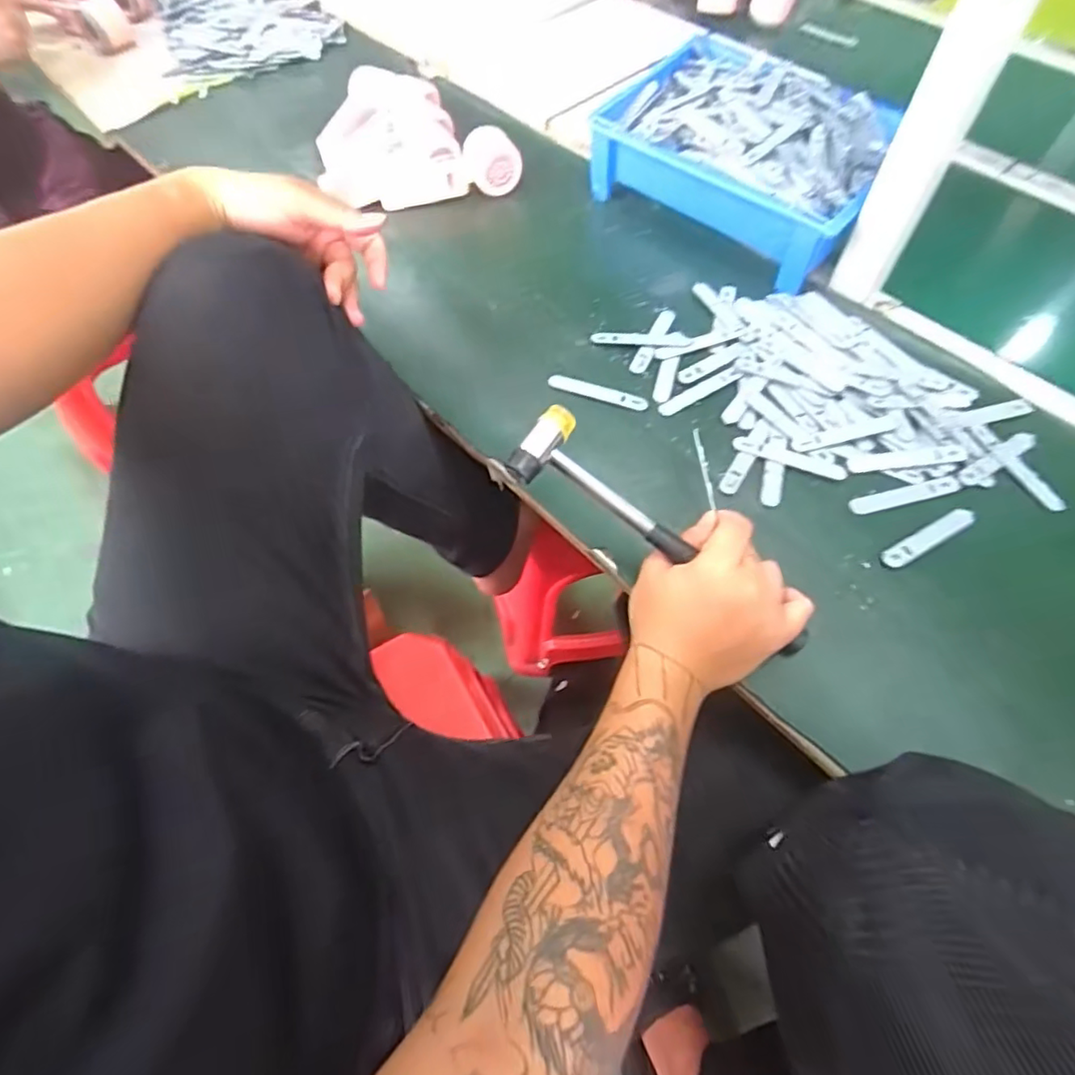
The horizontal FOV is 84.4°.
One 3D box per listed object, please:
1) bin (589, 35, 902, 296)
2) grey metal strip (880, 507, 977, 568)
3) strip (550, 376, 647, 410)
[{"bbox_3d":[0.232,-0.428,0.660,0.307,0.090,0.210,38,67,20],"label":"bin"},{"bbox_3d":[0.318,0.000,0.480,0.094,0.006,0.016,-26,63,-14],"label":"grey metal strip"},{"bbox_3d":[0.057,-0.138,0.564,0.097,0.005,0.015,20,62,11],"label":"strip"}]

